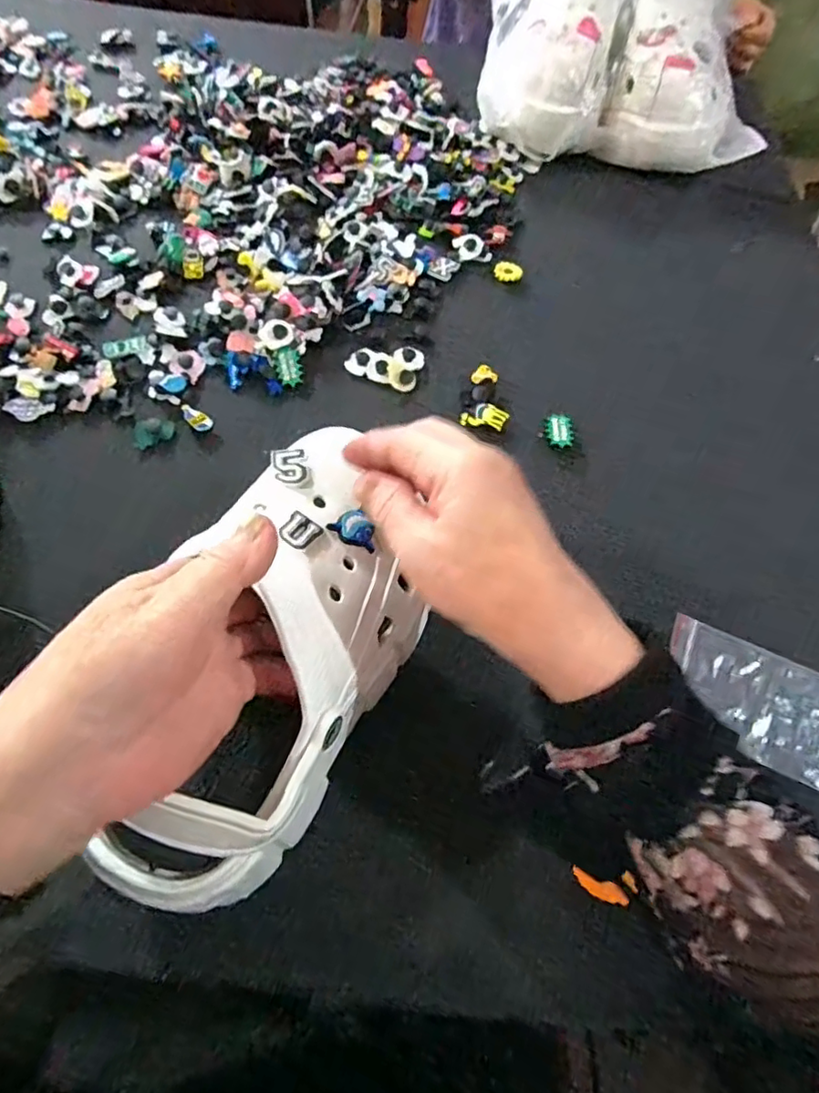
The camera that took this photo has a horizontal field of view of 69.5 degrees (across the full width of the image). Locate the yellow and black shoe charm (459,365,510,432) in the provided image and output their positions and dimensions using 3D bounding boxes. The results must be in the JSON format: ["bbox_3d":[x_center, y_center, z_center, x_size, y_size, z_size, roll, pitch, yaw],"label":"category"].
[{"bbox_3d":[0.057,-0.112,0.446,0.035,0.013,0.050,6,62,-1],"label":"yellow and black shoe charm"}]

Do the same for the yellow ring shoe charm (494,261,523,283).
[{"bbox_3d":[0.088,-0.244,0.524,0.024,0.006,0.025,19,62,6],"label":"yellow ring shoe charm"}]

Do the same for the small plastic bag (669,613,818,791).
[{"bbox_3d":[0.207,0.092,0.351,0.108,0.004,0.070,23,64,11],"label":"small plastic bag"}]

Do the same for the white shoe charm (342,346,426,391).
[{"bbox_3d":[-0.019,-0.145,0.460,0.056,0.009,0.040,16,62,4],"label":"white shoe charm"}]

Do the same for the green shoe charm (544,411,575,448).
[{"bbox_3d":[0.111,-0.085,0.440,0.020,0.011,0.032,1,62,-4],"label":"green shoe charm"}]

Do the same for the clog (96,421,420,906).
[{"bbox_3d":[-0.056,0.042,0.287,0.114,0.079,0.237,12,63,2],"label":"clog"}]

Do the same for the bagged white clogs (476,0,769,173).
[{"bbox_3d":[0.217,-0.520,0.623,0.260,0.087,0.242,7,62,0],"label":"bagged white clogs"}]

